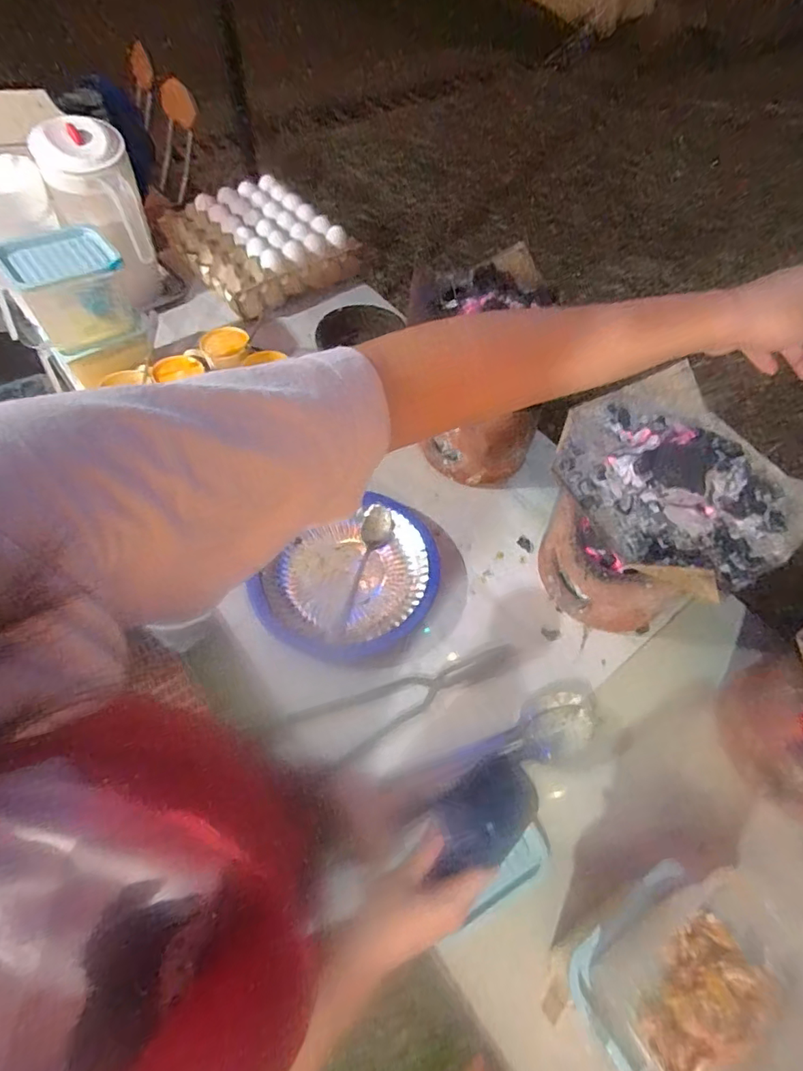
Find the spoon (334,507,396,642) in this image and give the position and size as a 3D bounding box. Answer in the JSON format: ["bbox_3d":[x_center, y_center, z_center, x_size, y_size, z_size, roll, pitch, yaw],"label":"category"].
[{"bbox_3d":[-0.048,0.048,0.726,0.044,0.019,0.206,10,58,3],"label":"spoon"}]

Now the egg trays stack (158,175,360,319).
[{"bbox_3d":[-0.291,-0.599,1.064,0.281,0.098,0.306,-38,67,-23],"label":"egg trays stack"}]

